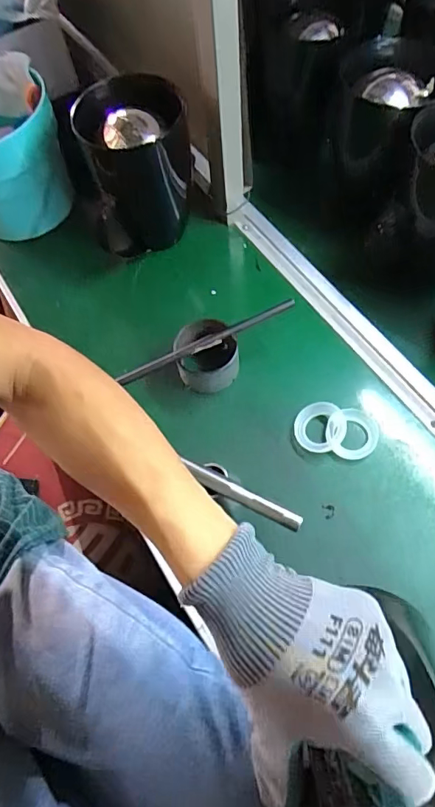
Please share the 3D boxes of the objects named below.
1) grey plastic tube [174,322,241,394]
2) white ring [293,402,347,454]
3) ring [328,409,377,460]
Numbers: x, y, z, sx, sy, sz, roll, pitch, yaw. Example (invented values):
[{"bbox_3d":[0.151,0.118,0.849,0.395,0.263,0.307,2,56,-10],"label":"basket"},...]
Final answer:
[{"bbox_3d":[-0.012,-0.056,0.581,0.071,0.061,0.075,-1,63,3],"label":"grey plastic tube"},{"bbox_3d":[0.117,0.028,0.555,0.055,0.018,0.056,-1,63,3],"label":"white ring"},{"bbox_3d":[0.154,0.034,0.554,0.058,0.010,0.058,-1,63,3],"label":"ring"}]

